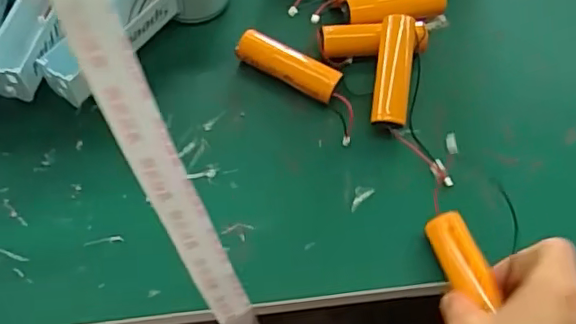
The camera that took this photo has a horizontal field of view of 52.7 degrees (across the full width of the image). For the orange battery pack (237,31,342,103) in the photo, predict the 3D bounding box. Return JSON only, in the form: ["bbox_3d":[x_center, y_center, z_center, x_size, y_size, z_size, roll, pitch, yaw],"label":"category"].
[{"bbox_3d":[0.000,-0.062,0.385,0.070,0.024,0.019,27,65,11],"label":"orange battery pack"}]

